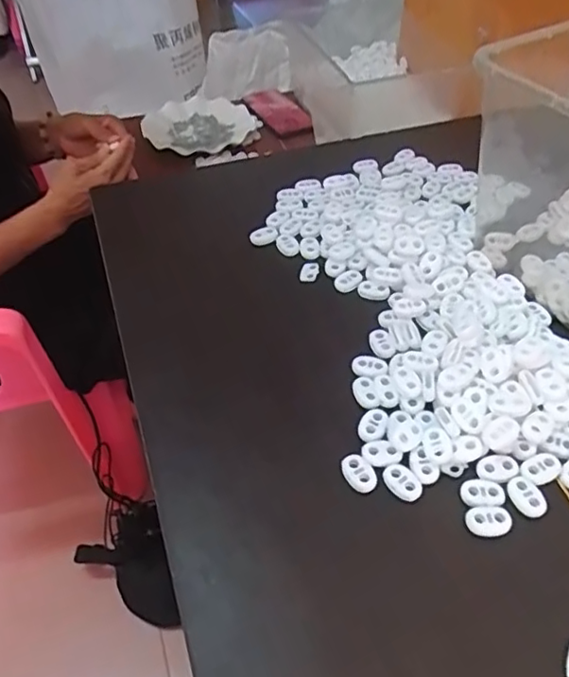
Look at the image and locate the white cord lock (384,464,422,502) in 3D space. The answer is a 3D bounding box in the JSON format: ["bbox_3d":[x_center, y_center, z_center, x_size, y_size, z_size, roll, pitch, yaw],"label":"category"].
[{"bbox_3d":[0.064,0.078,0.319,0.016,0.004,0.022,-34,55,-25],"label":"white cord lock"}]

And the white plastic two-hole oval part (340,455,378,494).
[{"bbox_3d":[0.040,0.073,0.323,0.016,0.004,0.021,-25,51,-19],"label":"white plastic two-hole oval part"}]

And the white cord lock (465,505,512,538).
[{"bbox_3d":[0.105,0.093,0.303,0.023,0.004,0.015,-6,47,-3],"label":"white cord lock"}]

